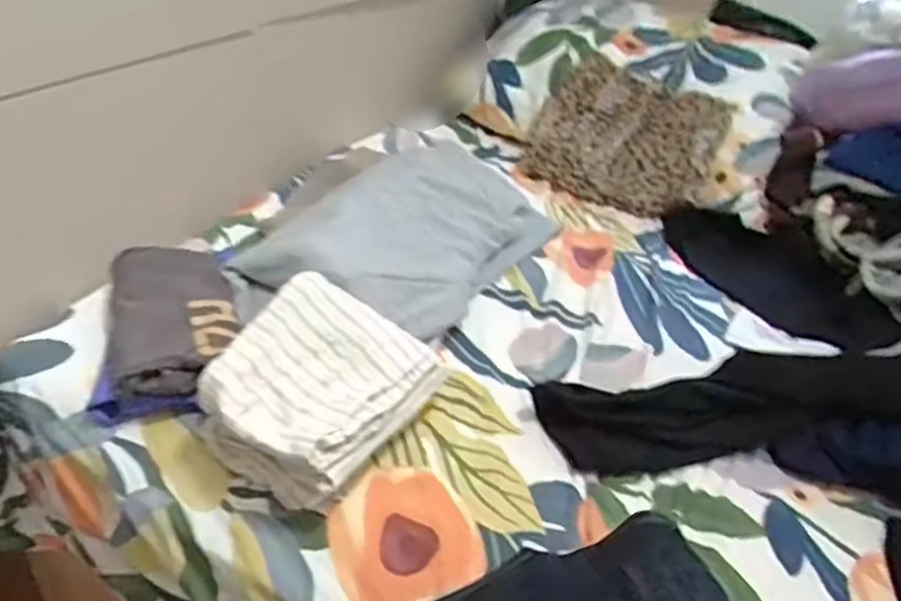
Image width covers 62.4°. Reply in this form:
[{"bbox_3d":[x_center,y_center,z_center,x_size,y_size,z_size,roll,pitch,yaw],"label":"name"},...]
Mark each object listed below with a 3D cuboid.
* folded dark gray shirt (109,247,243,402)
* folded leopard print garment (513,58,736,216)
[{"bbox_3d":[-0.301,0.021,0.810,0.129,0.052,0.216,-6,38,-18],"label":"folded dark gray shirt"},{"bbox_3d":[0.284,-0.268,1.211,0.284,0.027,0.229,26,84,22],"label":"folded leopard print garment"}]

